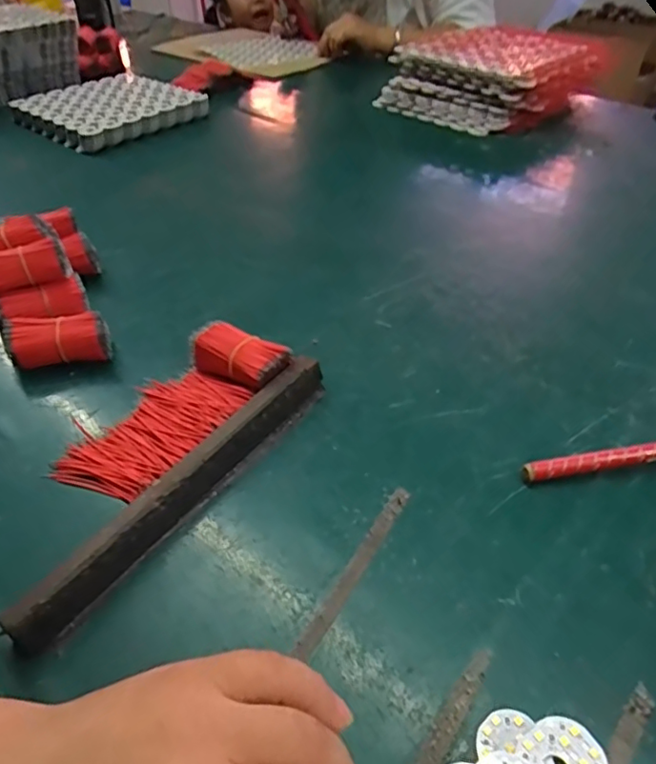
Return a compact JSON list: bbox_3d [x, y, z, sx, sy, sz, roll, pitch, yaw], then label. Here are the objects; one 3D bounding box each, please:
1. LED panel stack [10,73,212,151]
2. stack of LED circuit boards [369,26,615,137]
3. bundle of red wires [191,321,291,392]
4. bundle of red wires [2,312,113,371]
[{"bbox_3d":[-0.333,-0.411,0.846,0.224,0.031,0.203,29,49,28],"label":"LED panel stack"},{"bbox_3d":[0.250,-0.468,0.875,0.262,0.084,0.241,-24,47,-25],"label":"stack of LED circuit boards"},{"bbox_3d":[-0.064,-0.016,0.408,0.070,0.036,0.033,25,47,26],"label":"bundle of red wires"},{"bbox_3d":[-0.203,-0.031,0.428,0.073,0.033,0.027,-9,42,-10],"label":"bundle of red wires"}]

